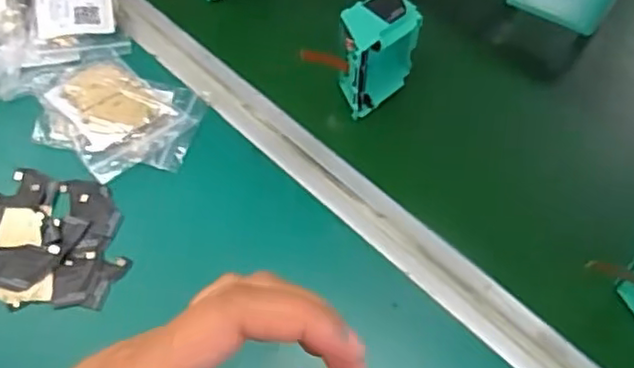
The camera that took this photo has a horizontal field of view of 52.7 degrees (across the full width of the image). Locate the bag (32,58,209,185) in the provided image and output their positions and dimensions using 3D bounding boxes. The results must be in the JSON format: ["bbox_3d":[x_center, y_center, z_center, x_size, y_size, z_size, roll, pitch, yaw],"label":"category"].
[{"bbox_3d":[-0.151,-0.051,0.478,0.122,0.028,0.101,16,57,10],"label":"bag"}]

